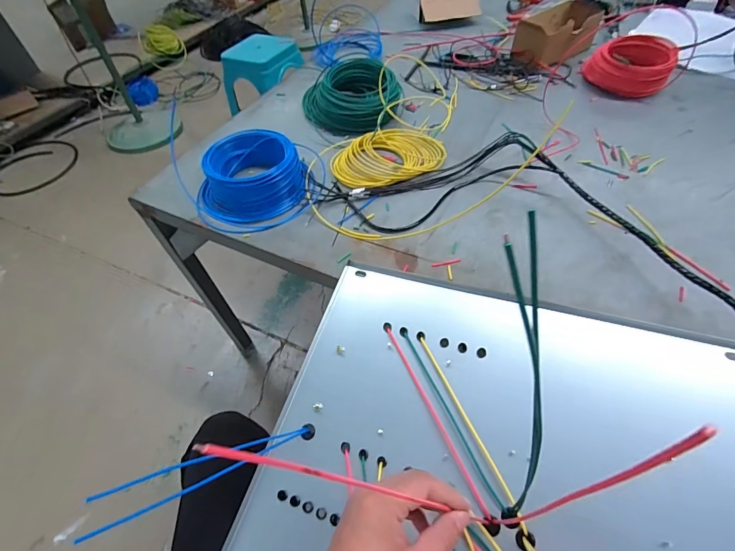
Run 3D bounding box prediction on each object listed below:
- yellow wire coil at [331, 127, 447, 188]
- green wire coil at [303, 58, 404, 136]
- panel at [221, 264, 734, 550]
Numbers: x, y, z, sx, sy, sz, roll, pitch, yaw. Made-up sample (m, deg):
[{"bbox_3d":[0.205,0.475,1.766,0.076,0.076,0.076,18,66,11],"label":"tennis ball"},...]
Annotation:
[{"bbox_3d":[0.045,-0.250,0.786,0.229,0.037,0.175,-36,58,-22],"label":"yellow wire coil"},{"bbox_3d":[-0.038,-0.421,0.901,0.197,0.074,0.188,-2,52,3],"label":"green wire coil"},{"bbox_3d":[0.127,0.255,0.440,0.523,0.034,0.508,12,65,19],"label":"panel"}]

